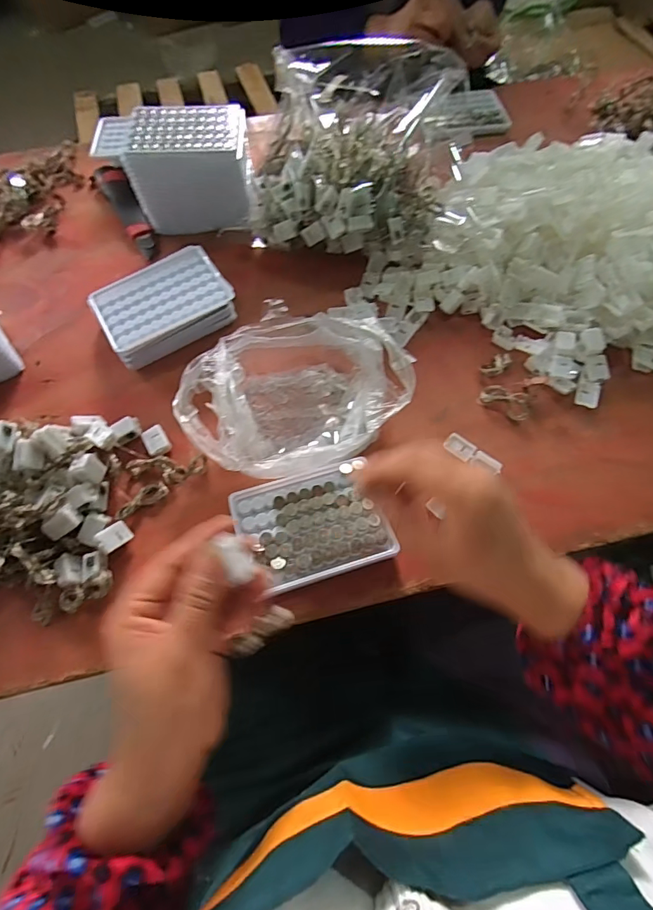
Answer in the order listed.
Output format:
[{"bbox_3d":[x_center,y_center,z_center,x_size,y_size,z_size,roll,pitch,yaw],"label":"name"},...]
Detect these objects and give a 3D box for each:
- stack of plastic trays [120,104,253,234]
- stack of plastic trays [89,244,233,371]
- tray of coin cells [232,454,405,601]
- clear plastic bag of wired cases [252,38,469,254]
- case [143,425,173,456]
[{"bbox_3d":[-0.157,-0.337,0.538,0.134,0.099,0.099,-6,65,-3],"label":"stack of plastic trays"},{"bbox_3d":[-0.174,-0.156,0.483,0.134,0.049,0.103,-33,69,-14],"label":"stack of plastic trays"},{"bbox_3d":[-0.012,0.062,0.393,0.119,0.022,0.096,-18,66,-8],"label":"tray of coin cells"},{"bbox_3d":[0.037,-0.331,0.500,0.240,0.158,0.161,7,65,3],"label":"clear plastic bag of wired cases"},{"bbox_3d":[-0.164,-0.013,0.431,0.022,0.012,0.028,-32,69,-14],"label":"case"}]

